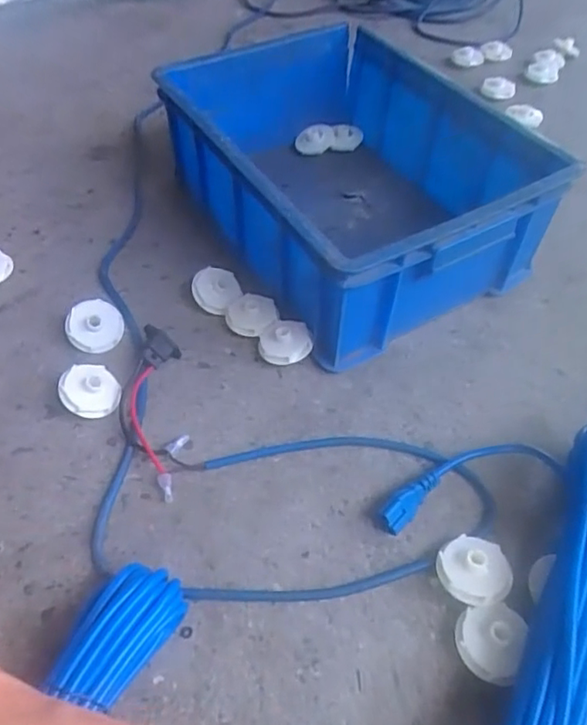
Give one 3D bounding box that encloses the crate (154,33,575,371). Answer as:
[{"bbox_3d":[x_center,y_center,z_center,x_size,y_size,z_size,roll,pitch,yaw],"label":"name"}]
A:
[{"bbox_3d":[0.063,-0.220,0.676,0.329,0.144,0.425,-20,54,-18],"label":"crate"}]

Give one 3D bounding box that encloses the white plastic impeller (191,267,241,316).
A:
[{"bbox_3d":[-0.084,-0.078,0.619,0.052,0.017,0.048,43,79,10],"label":"white plastic impeller"}]

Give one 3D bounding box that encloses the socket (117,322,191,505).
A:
[{"bbox_3d":[-0.129,0.042,0.522,0.058,0.032,0.166,-8,51,-9],"label":"socket"}]

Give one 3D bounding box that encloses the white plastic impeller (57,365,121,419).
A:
[{"bbox_3d":[-0.187,0.025,0.530,0.052,0.020,0.052,-9,74,-30],"label":"white plastic impeller"}]

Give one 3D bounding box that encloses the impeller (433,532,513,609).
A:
[{"bbox_3d":[0.138,0.160,0.442,0.053,0.029,0.051,1,50,-1],"label":"impeller"}]

